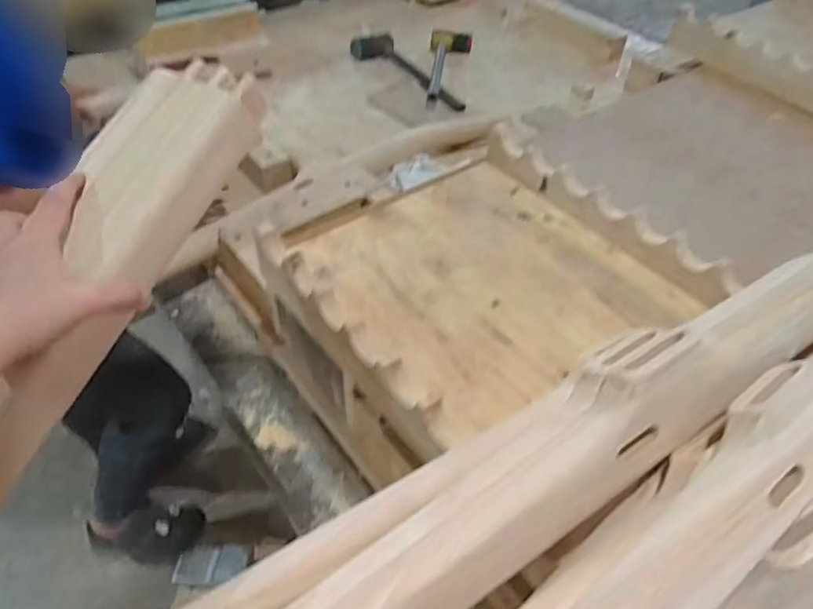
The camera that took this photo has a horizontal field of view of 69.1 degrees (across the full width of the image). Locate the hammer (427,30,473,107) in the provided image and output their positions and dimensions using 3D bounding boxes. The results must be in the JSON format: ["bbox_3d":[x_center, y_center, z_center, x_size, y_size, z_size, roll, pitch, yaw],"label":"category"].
[{"bbox_3d":[0.088,-0.510,1.255,0.089,0.033,0.312,7,47,3],"label":"hammer"}]

